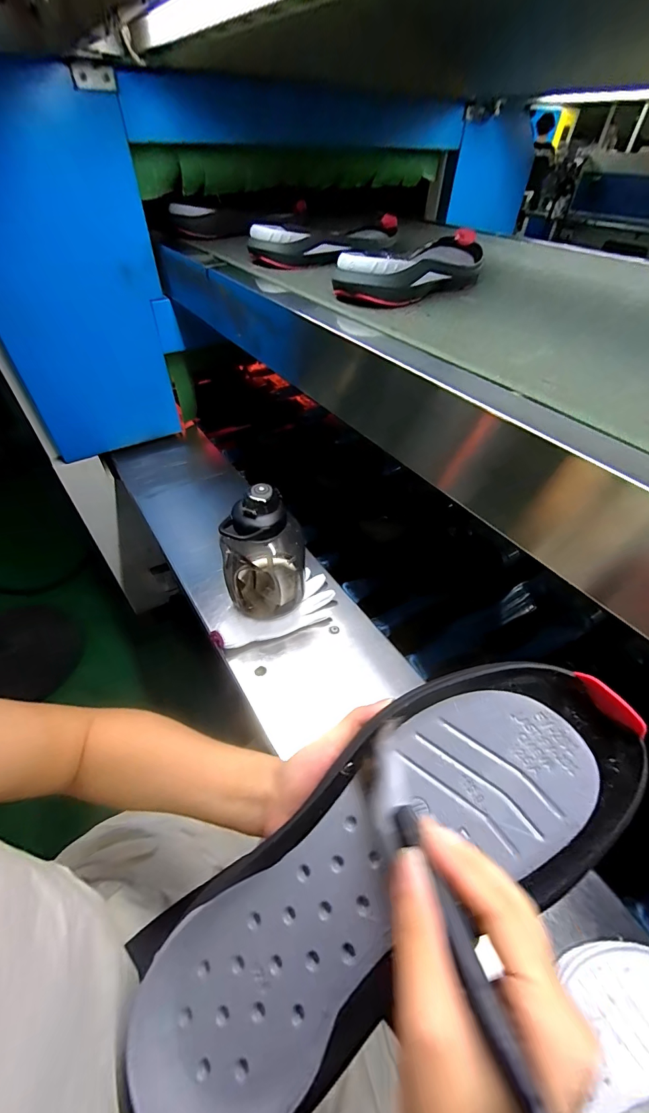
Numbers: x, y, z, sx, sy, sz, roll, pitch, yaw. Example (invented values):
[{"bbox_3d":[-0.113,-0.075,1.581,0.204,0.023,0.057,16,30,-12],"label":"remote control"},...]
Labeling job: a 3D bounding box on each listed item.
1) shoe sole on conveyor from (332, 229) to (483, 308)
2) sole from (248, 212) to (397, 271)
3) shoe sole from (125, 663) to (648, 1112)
[{"bbox_3d":[0.149,-0.416,0.558,0.115,0.052,0.313,32,56,26],"label":"shoe sole on conveyor"},{"bbox_3d":[0.027,-0.546,0.674,0.309,0.052,0.111,-34,56,-26],"label":"sole"},{"bbox_3d":[0.030,0.179,0.226,0.318,0.032,0.114,-38,55,-3],"label":"shoe sole"}]

